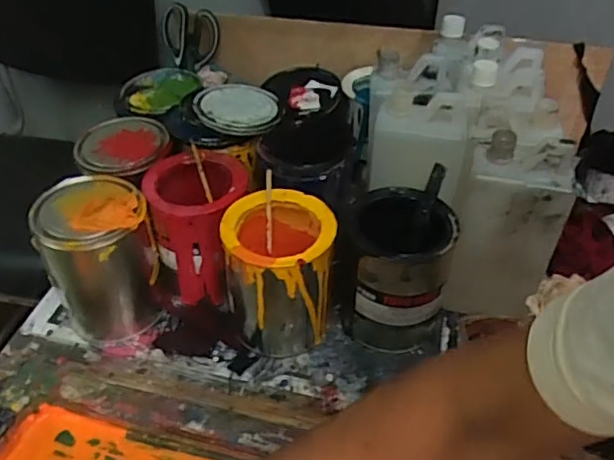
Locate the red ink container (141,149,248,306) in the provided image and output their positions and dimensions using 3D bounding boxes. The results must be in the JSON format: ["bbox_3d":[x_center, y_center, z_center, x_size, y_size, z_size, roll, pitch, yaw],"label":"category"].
[{"bbox_3d":[-0.118,-0.004,0.664,0.106,0.129,0.111,-12,43,-13],"label":"red ink container"}]

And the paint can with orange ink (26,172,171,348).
[{"bbox_3d":[-0.218,0.031,0.628,0.100,0.159,0.099,0,41,0],"label":"paint can with orange ink"}]

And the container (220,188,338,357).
[{"bbox_3d":[-0.028,0.047,0.613,0.104,0.145,0.107,2,41,3],"label":"container"}]

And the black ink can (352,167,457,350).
[{"bbox_3d":[0.099,0.044,0.619,0.099,0.145,0.107,6,42,7],"label":"black ink can"}]

